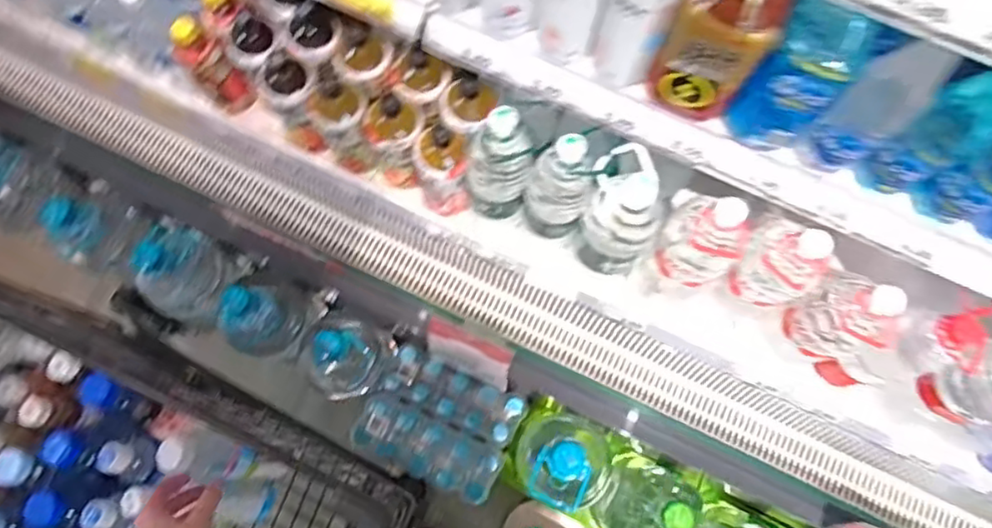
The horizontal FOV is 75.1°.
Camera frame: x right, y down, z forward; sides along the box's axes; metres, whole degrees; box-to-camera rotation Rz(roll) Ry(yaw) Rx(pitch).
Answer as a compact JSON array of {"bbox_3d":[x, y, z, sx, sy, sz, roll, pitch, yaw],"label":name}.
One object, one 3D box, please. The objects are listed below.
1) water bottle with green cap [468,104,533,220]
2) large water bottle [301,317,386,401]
[{"bbox_3d":[0.000,-0.130,0.893,0.090,0.240,0.078,4,75,0],"label":"water bottle with green cap"},{"bbox_3d":[-0.288,0.174,1.229,0.154,0.270,0.138,33,77,7],"label":"large water bottle"}]

